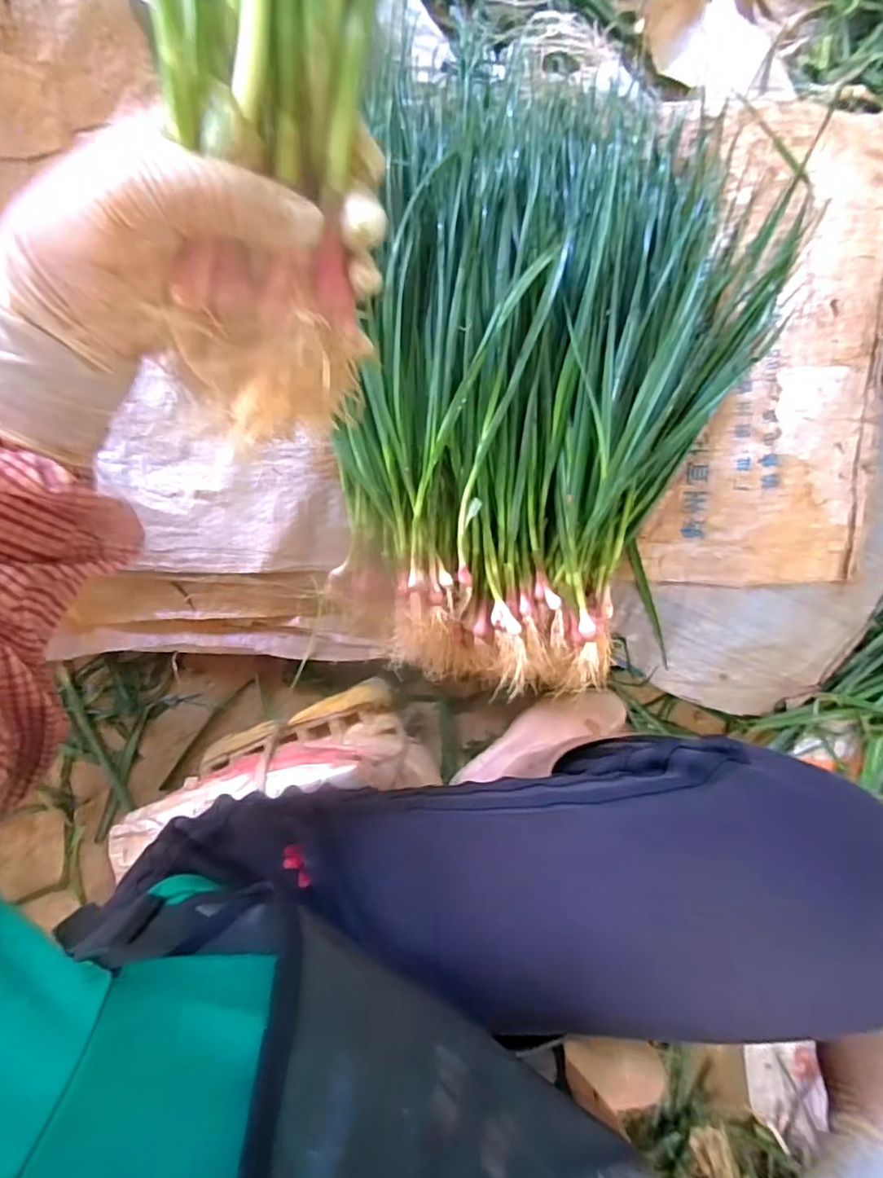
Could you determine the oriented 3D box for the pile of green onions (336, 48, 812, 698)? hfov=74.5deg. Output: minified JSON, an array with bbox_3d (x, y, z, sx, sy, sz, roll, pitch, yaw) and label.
[{"bbox_3d":[0.134,-0.228,0.613,0.422,0.100,0.674,8,89,-9],"label":"pile of green onions"}]

